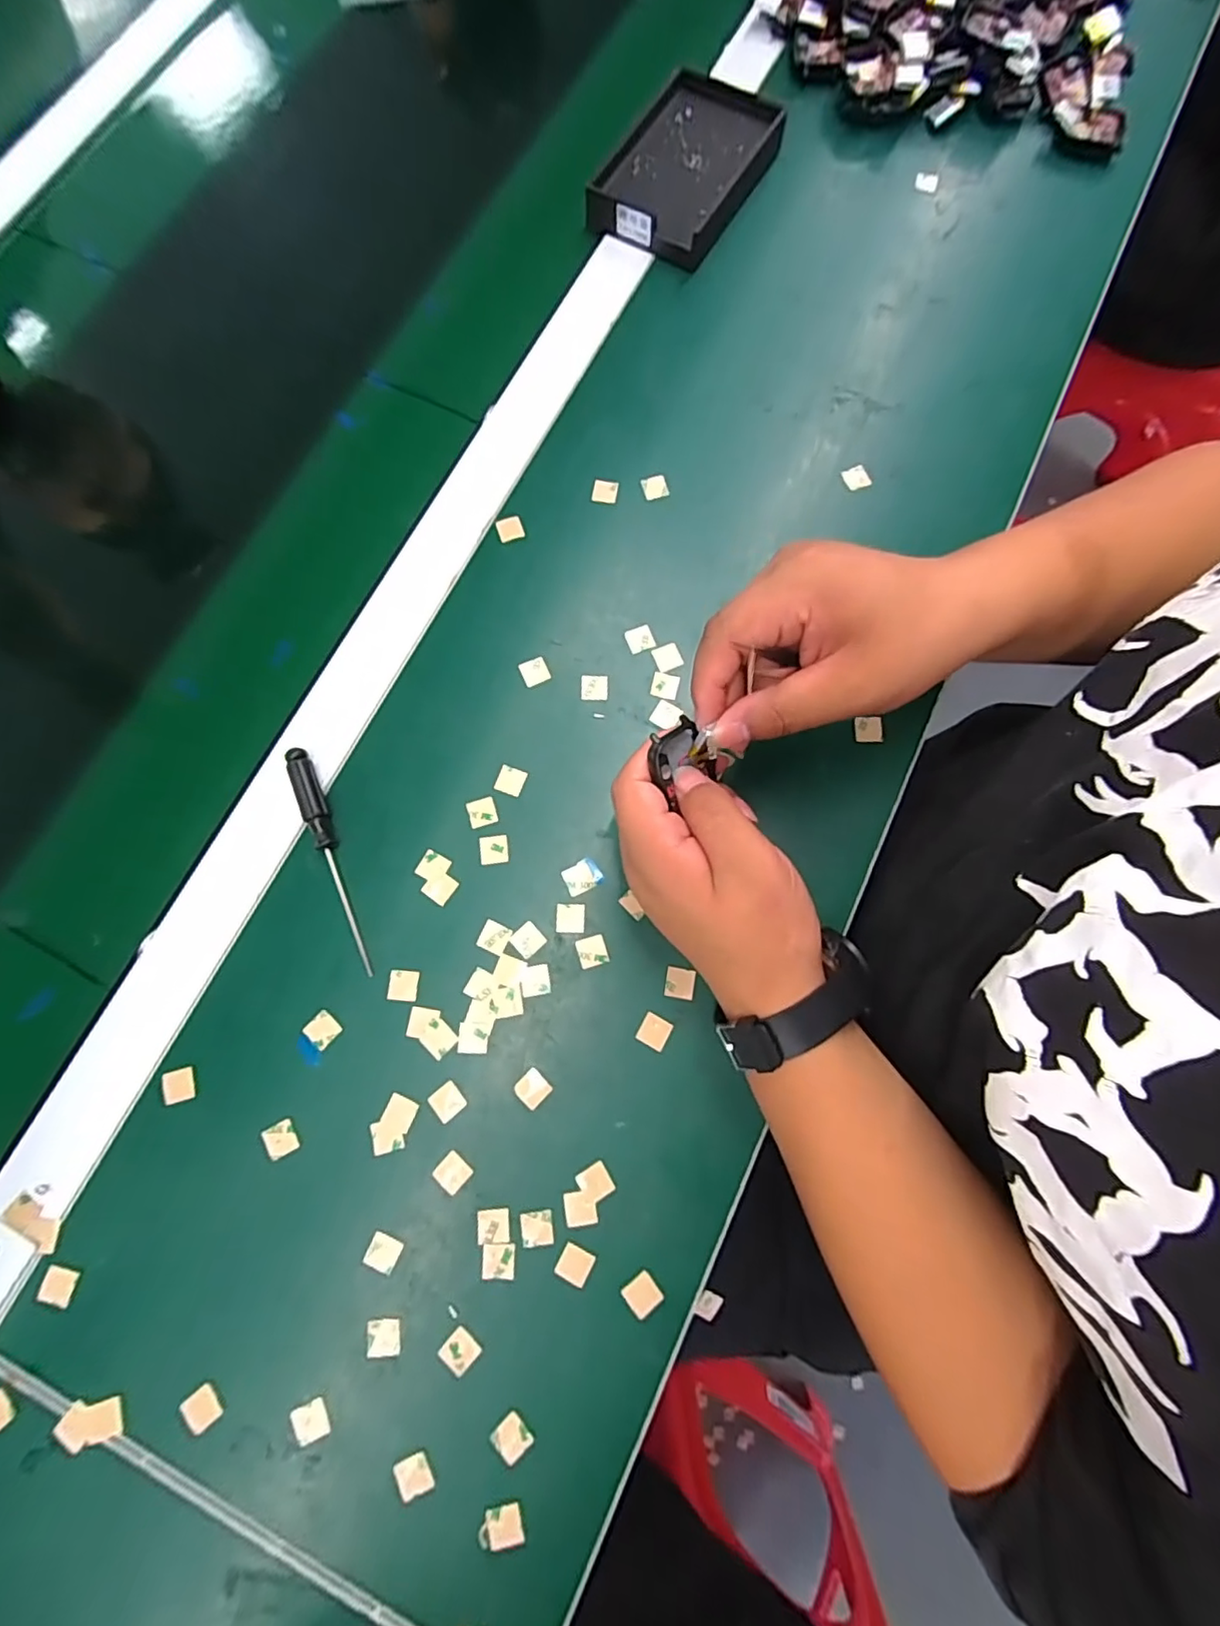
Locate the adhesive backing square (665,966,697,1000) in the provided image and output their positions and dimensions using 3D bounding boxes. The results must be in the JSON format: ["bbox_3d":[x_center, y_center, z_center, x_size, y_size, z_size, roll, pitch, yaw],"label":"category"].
[{"bbox_3d":[0.038,0.092,0.323,0.015,0.004,0.015,9,76,8],"label":"adhesive backing square"}]

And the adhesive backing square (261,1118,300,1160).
[{"bbox_3d":[-0.169,0.167,0.306,0.016,0.004,0.016,-29,73,-9],"label":"adhesive backing square"}]

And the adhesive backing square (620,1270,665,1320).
[{"bbox_3d":[0.016,0.235,0.290,0.016,0.004,0.016,-38,81,-8],"label":"adhesive backing square"}]

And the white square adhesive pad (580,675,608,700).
[{"bbox_3d":[-0.009,-0.076,0.360,0.016,0.004,0.016,1,76,0],"label":"white square adhesive pad"}]

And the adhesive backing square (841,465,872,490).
[{"bbox_3d":[0.162,-0.221,0.391,0.016,0.004,0.015,-18,79,-5],"label":"adhesive backing square"}]

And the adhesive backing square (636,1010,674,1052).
[{"bbox_3d":[0.024,0.116,0.317,0.015,0.004,0.016,28,79,5],"label":"adhesive backing square"}]

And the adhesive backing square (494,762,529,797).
[{"bbox_3d":[-0.058,-0.019,0.347,0.016,0.004,0.016,20,82,2],"label":"adhesive backing square"}]

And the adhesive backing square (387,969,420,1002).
[{"bbox_3d":[-0.112,0.093,0.323,0.015,0.004,0.015,5,73,-6],"label":"adhesive backing square"}]

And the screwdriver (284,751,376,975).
[{"bbox_3d":[-0.155,0.025,0.329,0.014,0.013,0.130,-19,79,-5],"label":"screwdriver"}]

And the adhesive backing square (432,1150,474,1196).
[{"bbox_3d":[-0.080,0.183,0.303,0.016,0.004,0.016,39,77,14],"label":"adhesive backing square"}]

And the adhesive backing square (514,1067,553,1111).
[{"bbox_3d":[-0.041,0.144,0.312,0.016,0.004,0.016,-44,79,-8],"label":"adhesive backing square"}]

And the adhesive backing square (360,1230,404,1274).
[{"bbox_3d":[-0.112,0.218,0.296,0.016,0.004,0.015,20,66,6],"label":"adhesive backing square"}]

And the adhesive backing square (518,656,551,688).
[{"bbox_3d":[-0.045,-0.085,0.361,0.017,0.004,0.017,-24,80,-6],"label":"adhesive backing square"}]

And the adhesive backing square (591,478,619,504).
[{"bbox_3d":[-0.003,-0.210,0.390,0.016,0.004,0.015,9,90,-2],"label":"adhesive backing square"}]

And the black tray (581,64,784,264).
[{"bbox_3d":[0.056,-0.465,0.430,0.093,0.022,0.137,30,79,5],"label":"black tray"}]

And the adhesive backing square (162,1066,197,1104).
[{"bbox_3d":[-0.225,0.142,0.310,0.016,0.004,0.016,-15,79,-4],"label":"adhesive backing square"}]

